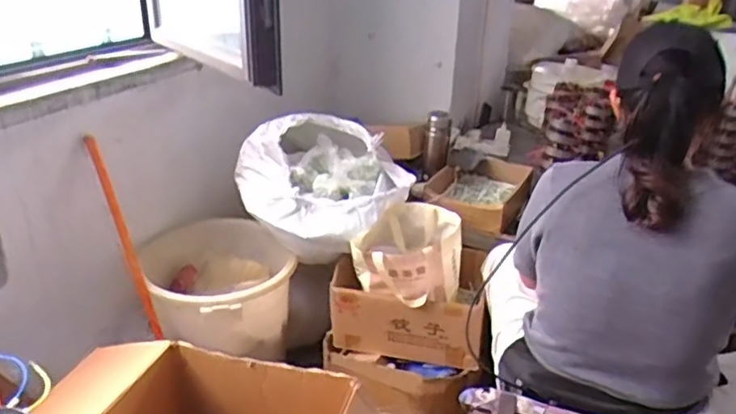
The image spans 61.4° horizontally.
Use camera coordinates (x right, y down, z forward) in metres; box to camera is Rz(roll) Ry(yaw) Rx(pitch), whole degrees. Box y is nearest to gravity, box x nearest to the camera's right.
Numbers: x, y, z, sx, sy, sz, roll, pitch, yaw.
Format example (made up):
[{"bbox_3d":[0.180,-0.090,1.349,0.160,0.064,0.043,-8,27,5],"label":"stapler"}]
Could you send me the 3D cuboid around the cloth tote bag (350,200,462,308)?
[{"bbox_3d":[0.094,0.108,1.500,0.259,0.175,0.206,2,26,0],"label":"cloth tote bag"}]

